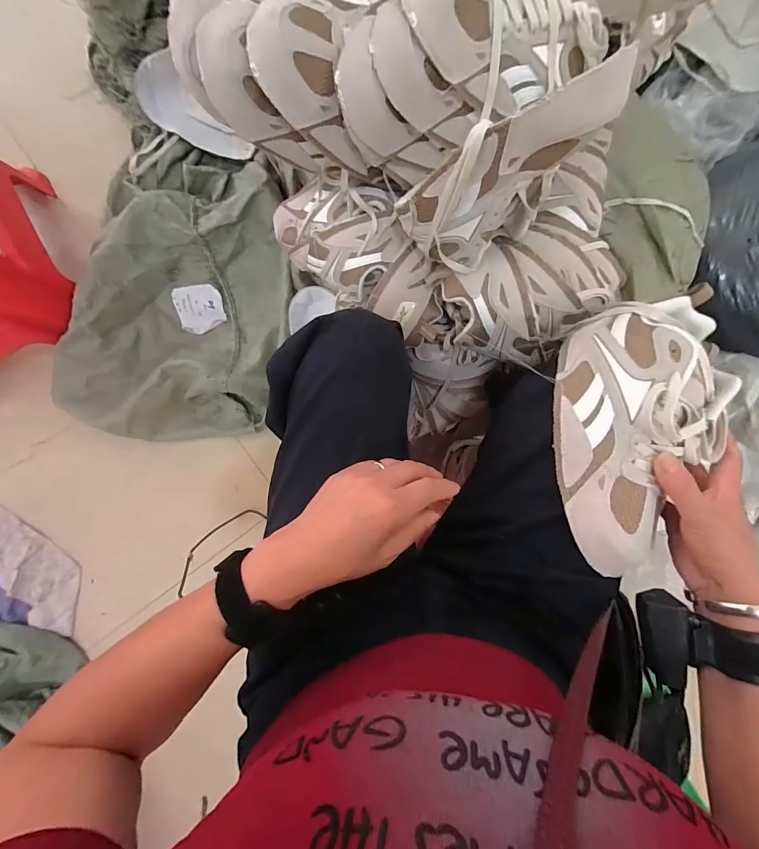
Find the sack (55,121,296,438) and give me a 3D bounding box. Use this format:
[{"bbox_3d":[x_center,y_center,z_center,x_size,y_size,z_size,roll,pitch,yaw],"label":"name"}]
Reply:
[{"bbox_3d":[-0.360,-0.250,0.715,0.378,0.113,0.567,9,90,1],"label":"sack"}]

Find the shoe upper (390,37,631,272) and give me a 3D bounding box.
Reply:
[{"bbox_3d":[0.102,-0.205,0.334,0.151,0.188,0.069,-9,89,1],"label":"shoe upper"}]

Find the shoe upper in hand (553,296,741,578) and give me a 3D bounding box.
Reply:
[{"bbox_3d":[0.238,0.008,0.327,0.144,0.059,0.231,2,90,1],"label":"shoe upper in hand"}]

